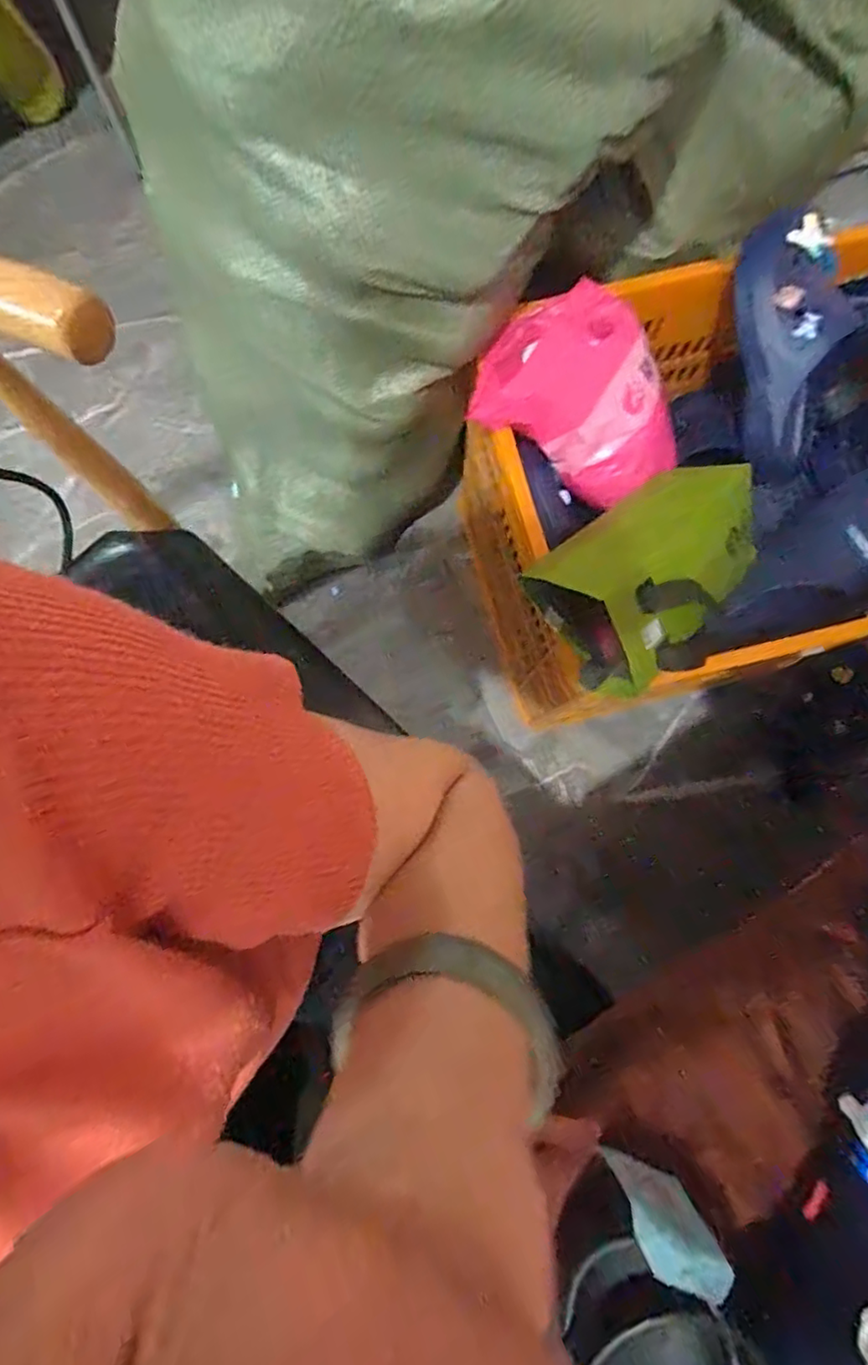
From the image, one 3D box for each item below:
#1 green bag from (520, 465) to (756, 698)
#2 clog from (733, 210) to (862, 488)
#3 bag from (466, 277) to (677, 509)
[{"bbox_3d":[0.227,-0.123,0.585,0.266,0.091,0.153,-43,83,-9],"label":"green bag"},{"bbox_3d":[0.398,-0.370,0.673,0.087,0.087,0.278,-7,106,-3],"label":"clog"},{"bbox_3d":[0.160,-0.326,0.664,0.221,0.118,0.182,10,79,0],"label":"bag"}]

